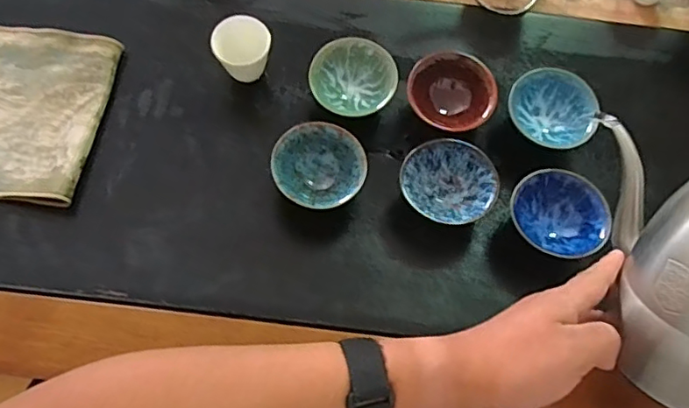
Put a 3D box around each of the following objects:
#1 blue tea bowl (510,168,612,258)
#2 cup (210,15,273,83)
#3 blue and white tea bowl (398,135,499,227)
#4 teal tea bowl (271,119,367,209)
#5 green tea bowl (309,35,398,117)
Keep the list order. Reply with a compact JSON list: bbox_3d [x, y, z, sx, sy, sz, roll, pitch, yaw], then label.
[{"bbox_3d":[0.190,0.014,0.513,0.083,0.043,0.081,1,70,-2],"label":"blue tea bowl"},{"bbox_3d":[-0.098,-0.144,0.549,0.054,0.066,0.049,-32,74,-13],"label":"cup"},{"bbox_3d":[0.094,-0.015,0.519,0.084,0.049,0.078,1,70,-2],"label":"blue and white tea bowl"},{"bbox_3d":[-0.023,-0.030,0.518,0.082,0.045,0.081,1,70,-2],"label":"teal tea bowl"},{"bbox_3d":[0.008,-0.119,0.556,0.084,0.048,0.076,-10,70,-6],"label":"green tea bowl"}]

